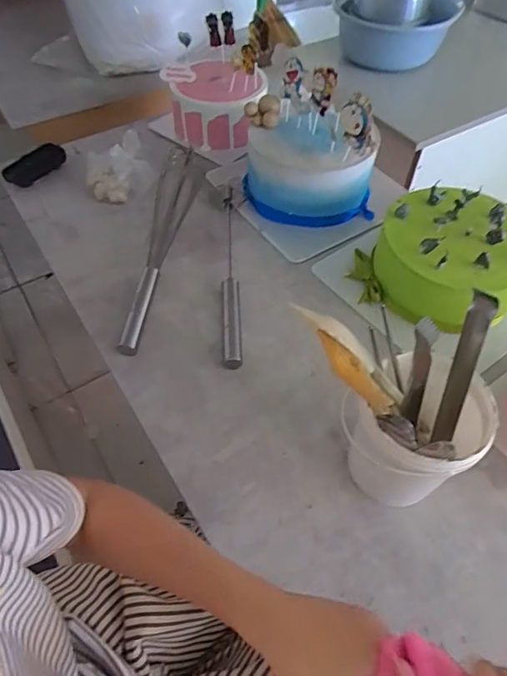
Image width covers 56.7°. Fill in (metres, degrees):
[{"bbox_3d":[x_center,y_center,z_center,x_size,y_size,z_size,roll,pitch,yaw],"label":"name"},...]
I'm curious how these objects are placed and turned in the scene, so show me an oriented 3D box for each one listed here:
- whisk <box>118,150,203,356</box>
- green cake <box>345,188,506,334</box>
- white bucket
[{"bbox_3d":[-0.139,-0.146,0.699,0.069,0.052,0.396,6,52,4],"label":"whisk"},{"bbox_3d":[0.253,-0.109,0.628,0.207,0.099,0.178,29,57,20],"label":"green cake"},{"bbox_3d":[0.154,0.102,0.455,0.095,0.145,0.112,34,59,23],"label":"white bucket"}]

